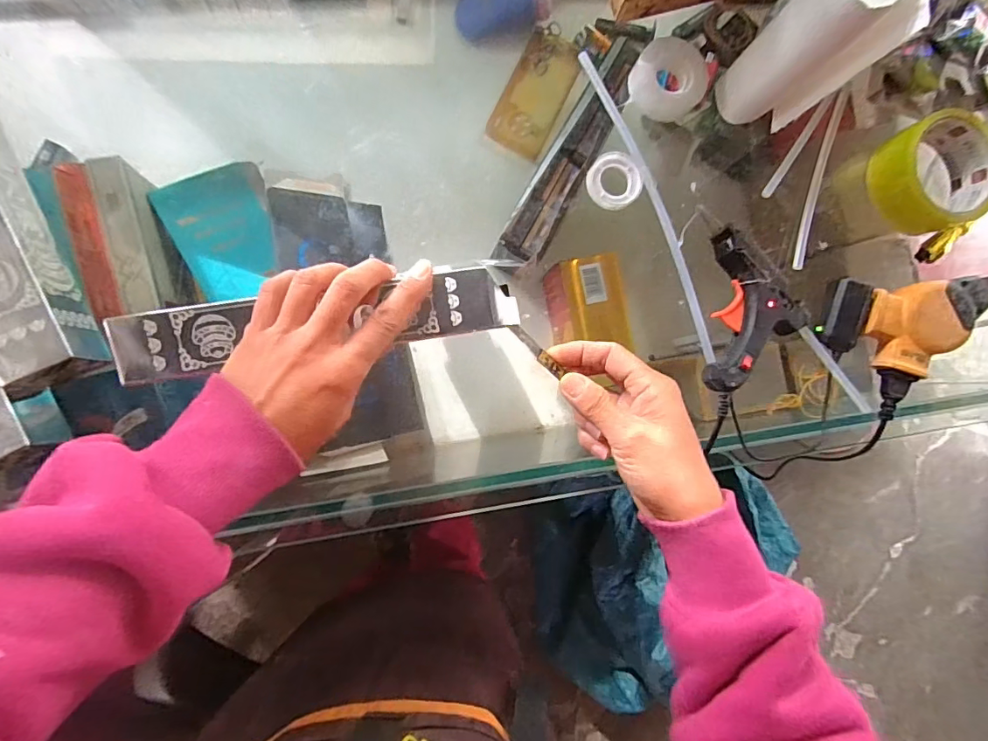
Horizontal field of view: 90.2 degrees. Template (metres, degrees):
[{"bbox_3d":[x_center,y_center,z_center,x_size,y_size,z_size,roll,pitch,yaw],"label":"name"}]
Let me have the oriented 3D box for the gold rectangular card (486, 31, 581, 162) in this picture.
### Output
[{"bbox_3d":[0.053,-0.347,0.619,0.073,0.008,0.148,25,90,-8],"label":"gold rectangular card"}]

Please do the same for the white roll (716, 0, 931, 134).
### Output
[{"bbox_3d":[0.219,-0.223,0.342,0.051,0.121,0.067,-39,94,-8],"label":"white roll"}]

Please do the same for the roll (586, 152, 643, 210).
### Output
[{"bbox_3d":[0.094,-0.149,0.384,0.042,0.013,0.040,0,88,-9],"label":"roll"}]

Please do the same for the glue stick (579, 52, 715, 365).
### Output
[{"bbox_3d":[0.126,-0.128,0.389,0.017,0.010,0.256,-23,92,-9],"label":"glue stick"}]

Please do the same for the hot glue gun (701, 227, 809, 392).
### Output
[{"bbox_3d":[0.205,-0.043,0.378,0.076,0.023,0.120,6,87,-8],"label":"hot glue gun"}]

